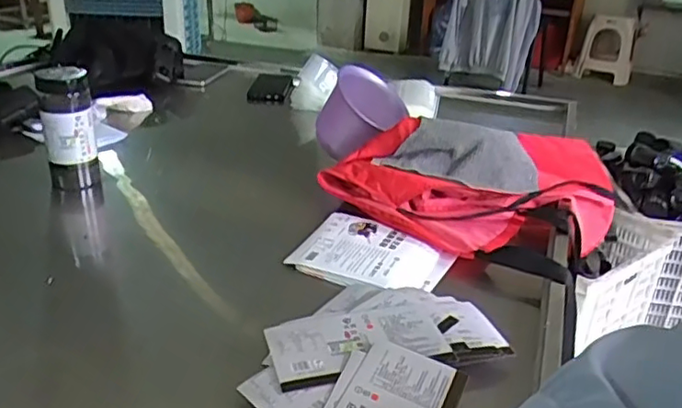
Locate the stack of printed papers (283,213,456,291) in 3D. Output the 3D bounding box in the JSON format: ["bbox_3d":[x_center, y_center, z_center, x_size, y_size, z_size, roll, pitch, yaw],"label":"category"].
[{"bbox_3d":[0.035,0.059,0.714,0.161,0.022,0.128,15,28,23],"label":"stack of printed papers"}]

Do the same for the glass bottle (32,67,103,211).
[{"bbox_3d":[-0.374,-0.092,0.856,0.067,0.194,0.065,-8,28,-23],"label":"glass bottle"}]

